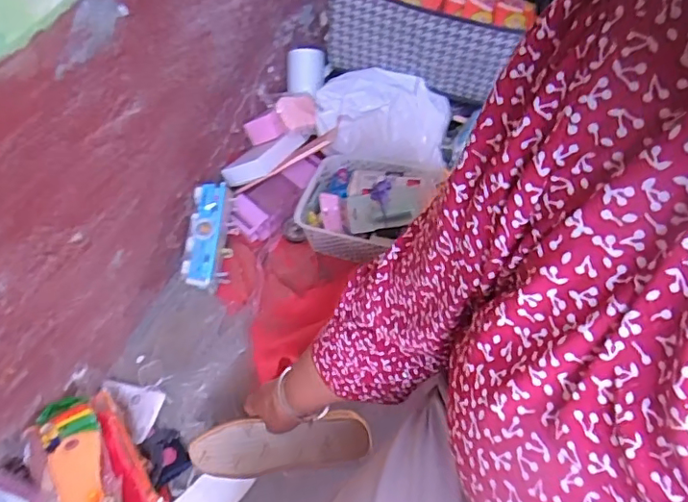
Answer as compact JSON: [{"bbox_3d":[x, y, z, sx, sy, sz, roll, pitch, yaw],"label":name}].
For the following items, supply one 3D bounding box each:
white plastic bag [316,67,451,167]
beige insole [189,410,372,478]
[{"bbox_3d":[0.074,-0.279,1.075,0.253,0.103,0.166,7,54,11],"label":"white plastic bag"},{"bbox_3d":[-0.080,0.243,0.682,0.225,0.073,0.014,-10,11,11],"label":"beige insole"}]

